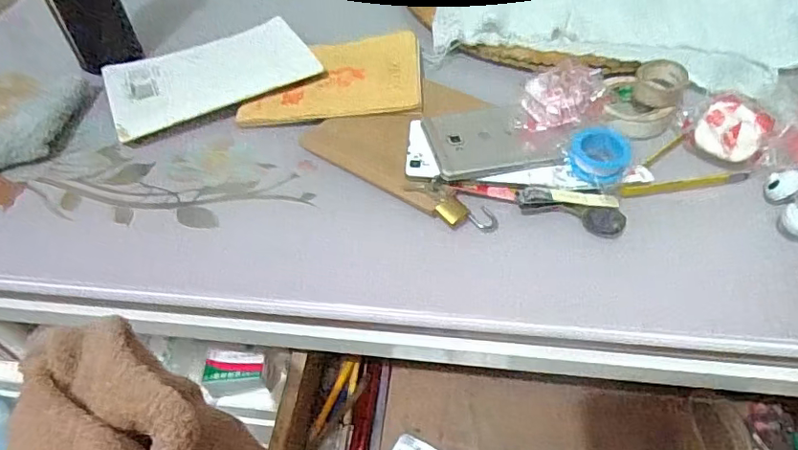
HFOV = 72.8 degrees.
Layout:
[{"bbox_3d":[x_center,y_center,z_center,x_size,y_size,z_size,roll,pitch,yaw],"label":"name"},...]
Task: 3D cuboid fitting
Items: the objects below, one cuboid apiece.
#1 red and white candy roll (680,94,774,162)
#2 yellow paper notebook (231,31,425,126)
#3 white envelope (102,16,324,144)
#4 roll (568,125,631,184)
[{"bbox_3d":[0.259,-0.076,0.426,0.031,0.037,0.051,-30,54,-21],"label":"red and white candy roll"},{"bbox_3d":[-0.063,-0.145,0.534,0.169,0.007,0.127,-2,49,2],"label":"yellow paper notebook"},{"bbox_3d":[-0.192,-0.155,0.551,0.194,0.013,0.130,-22,52,-15],"label":"white envelope"},{"bbox_3d":[0.152,-0.054,0.411,0.041,0.026,0.036,19,53,19],"label":"roll"}]

